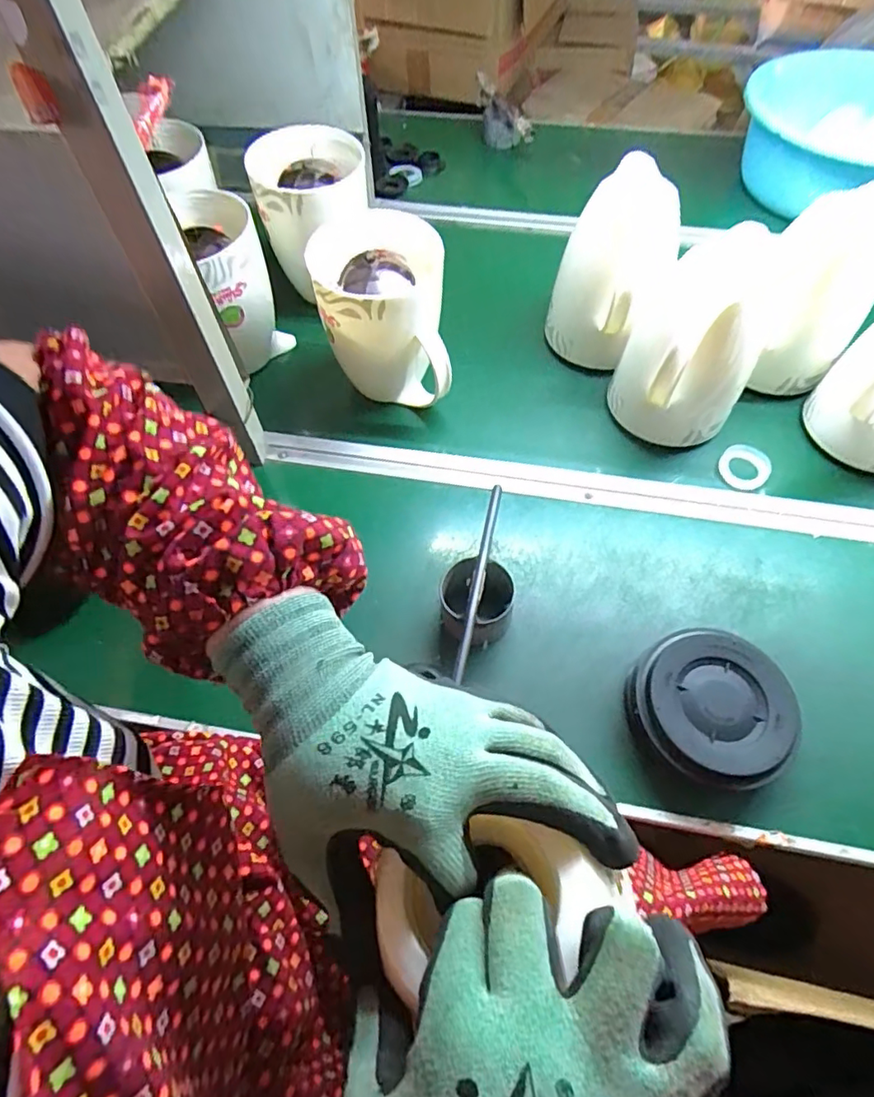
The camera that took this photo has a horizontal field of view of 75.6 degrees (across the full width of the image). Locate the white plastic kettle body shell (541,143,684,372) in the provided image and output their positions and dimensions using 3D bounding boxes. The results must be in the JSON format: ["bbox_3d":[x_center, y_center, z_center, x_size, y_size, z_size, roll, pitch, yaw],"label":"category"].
[{"bbox_3d":[0.204,-0.324,0.678,0.122,0.207,0.141,11,60,8],"label":"white plastic kettle body shell"}]

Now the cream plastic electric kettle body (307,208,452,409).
[{"bbox_3d":[-0.060,-0.254,0.653,0.136,0.190,0.123,-11,59,-5],"label":"cream plastic electric kettle body"}]

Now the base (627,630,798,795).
[{"bbox_3d":[0.260,0.155,0.539,0.140,0.065,0.142,-15,60,-8],"label":"base"}]

